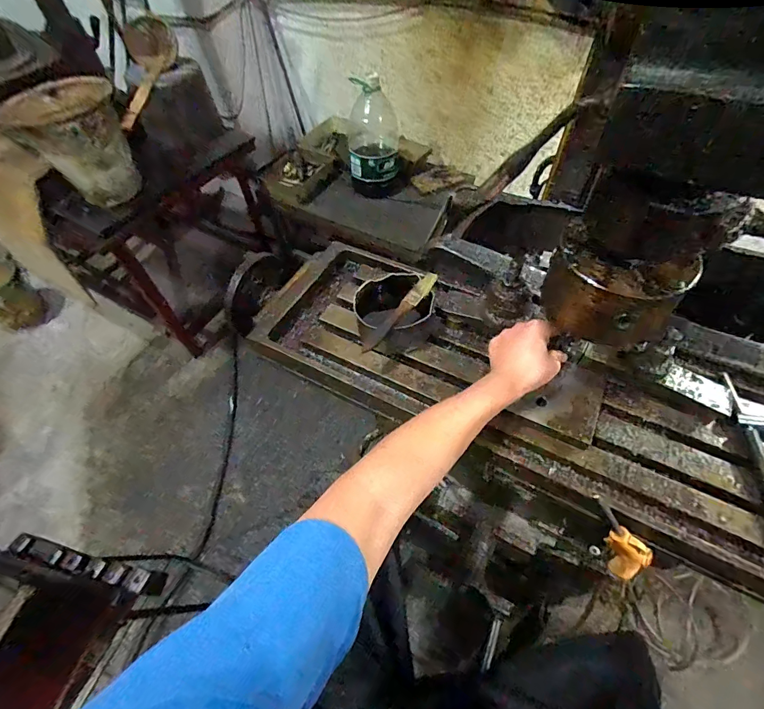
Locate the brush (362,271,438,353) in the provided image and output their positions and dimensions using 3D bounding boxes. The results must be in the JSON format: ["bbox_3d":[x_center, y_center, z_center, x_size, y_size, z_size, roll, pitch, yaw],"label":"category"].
[{"bbox_3d":[0.027,-0.056,0.513,0.020,0.012,0.151,29,62,20],"label":"brush"}]

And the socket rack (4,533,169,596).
[{"bbox_3d":[-0.441,0.316,0.595,0.250,0.028,0.031,10,57,9],"label":"socket rack"}]

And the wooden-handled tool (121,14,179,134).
[{"bbox_3d":[-0.698,-0.814,1.138,0.121,0.074,0.455,2,74,3],"label":"wooden-handled tool"}]

